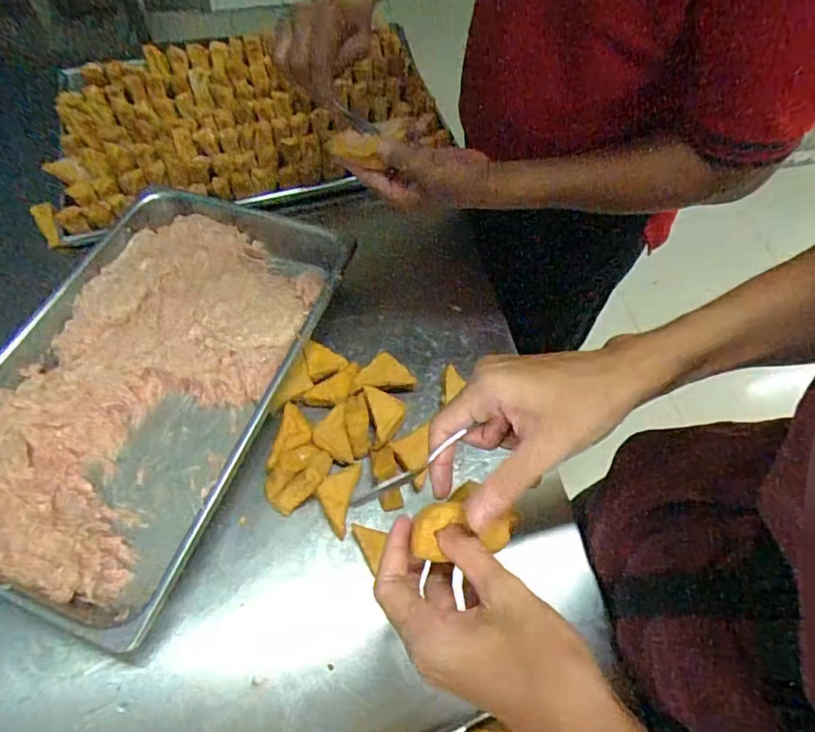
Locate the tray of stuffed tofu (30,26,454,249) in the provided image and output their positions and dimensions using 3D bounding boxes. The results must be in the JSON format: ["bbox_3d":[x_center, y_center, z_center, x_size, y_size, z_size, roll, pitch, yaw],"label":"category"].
[{"bbox_3d":[-0.263,-0.428,0.889,0.611,0.045,0.411,-11,61,-7],"label":"tray of stuffed tofu"}]

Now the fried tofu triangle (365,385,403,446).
[{"bbox_3d":[-0.024,0.059,0.641,0.039,0.029,0.072,-13,61,-8],"label":"fried tofu triangle"}]

